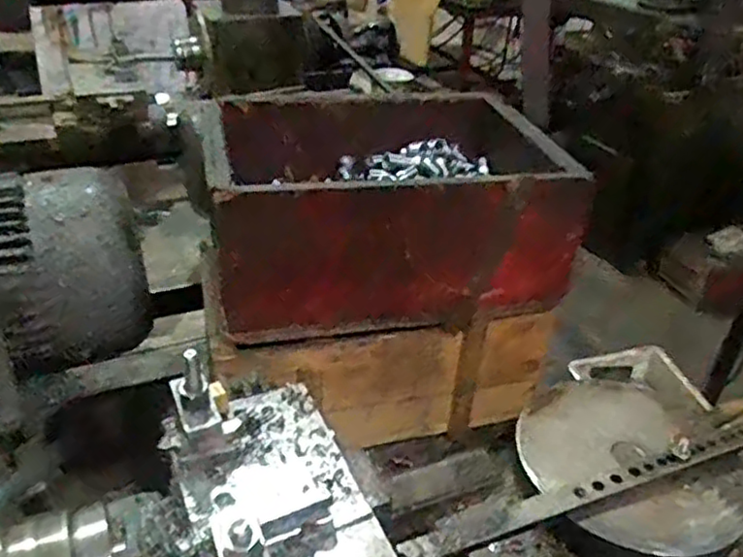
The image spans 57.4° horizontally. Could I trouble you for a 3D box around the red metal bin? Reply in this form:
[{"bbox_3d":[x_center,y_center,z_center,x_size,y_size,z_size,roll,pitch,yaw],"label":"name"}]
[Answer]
[{"bbox_3d":[0.014,-0.075,0.714,0.348,0.157,0.249,-3,33,-11],"label":"red metal bin"}]

